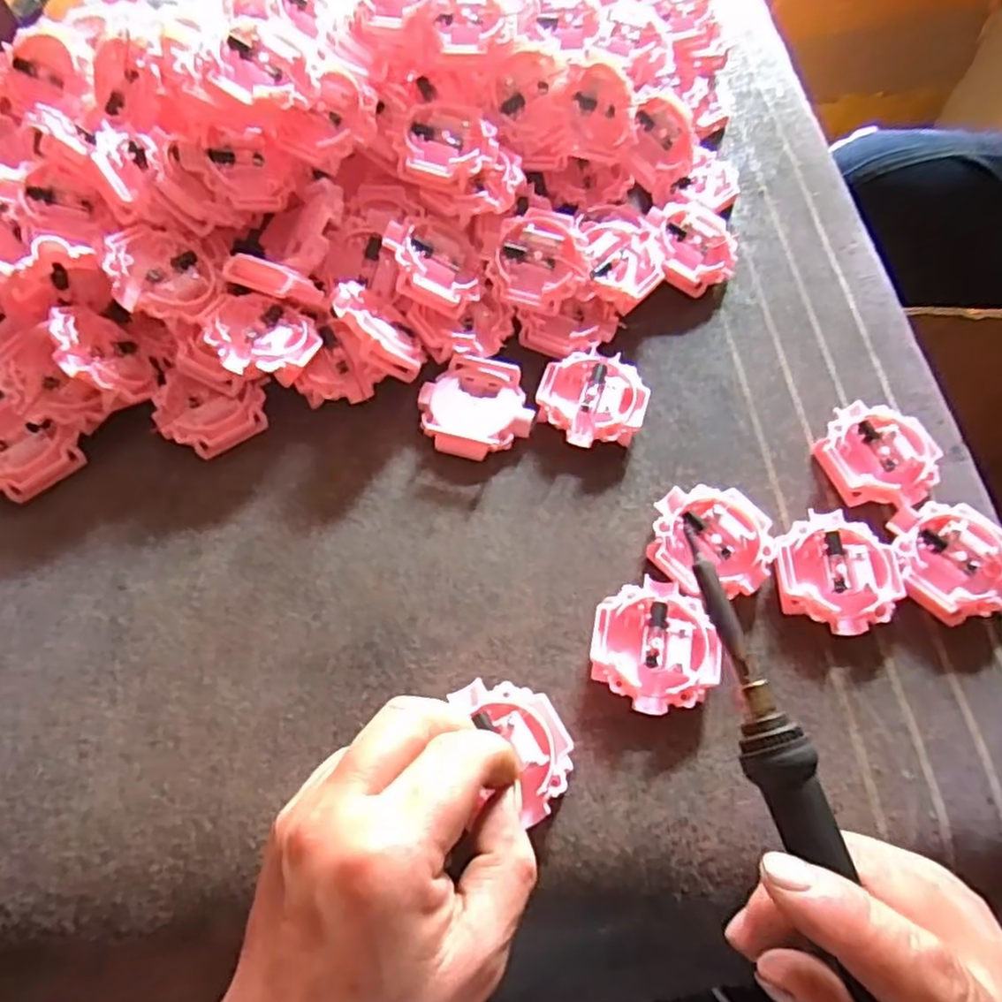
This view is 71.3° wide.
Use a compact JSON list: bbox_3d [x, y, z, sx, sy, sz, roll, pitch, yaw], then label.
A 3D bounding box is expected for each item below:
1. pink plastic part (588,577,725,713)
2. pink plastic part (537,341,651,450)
[{"bbox_3d":[0.063,0.061,0.293,0.050,0.016,0.052,1,64,-1],"label":"pink plastic part"},{"bbox_3d":[0.046,-0.050,0.350,0.052,0.014,0.053,1,64,-1],"label":"pink plastic part"}]

